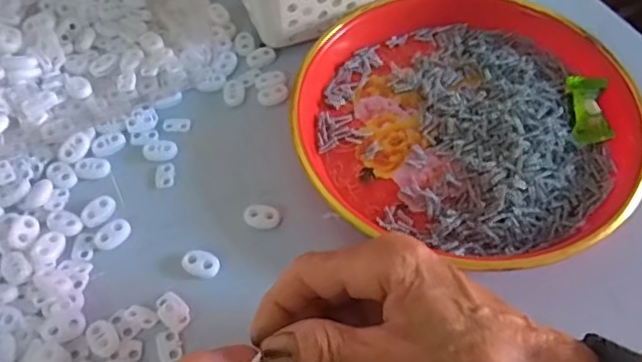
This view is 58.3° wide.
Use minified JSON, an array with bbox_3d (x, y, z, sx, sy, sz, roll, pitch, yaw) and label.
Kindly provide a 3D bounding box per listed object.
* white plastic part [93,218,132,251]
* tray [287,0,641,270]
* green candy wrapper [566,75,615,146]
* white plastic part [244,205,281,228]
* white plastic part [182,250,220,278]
[{"bbox_3d":[-0.124,0.032,0.345,0.014,0.004,0.022,31,62,19],"label":"white plastic part"},{"bbox_3d":[0.093,-0.044,0.377,0.215,0.030,0.206,0,57,0],"label":"tray"},{"bbox_3d":[0.177,-0.049,0.378,0.023,0.015,0.050,1,69,0],"label":"green candy wrapper"},{"bbox_3d":[-0.036,0.021,0.351,0.022,0.005,0.014,10,57,7],"label":"white plastic part"},{"bbox_3d":[-0.070,0.048,0.335,0.022,0.004,0.015,7,57,4],"label":"white plastic part"}]

